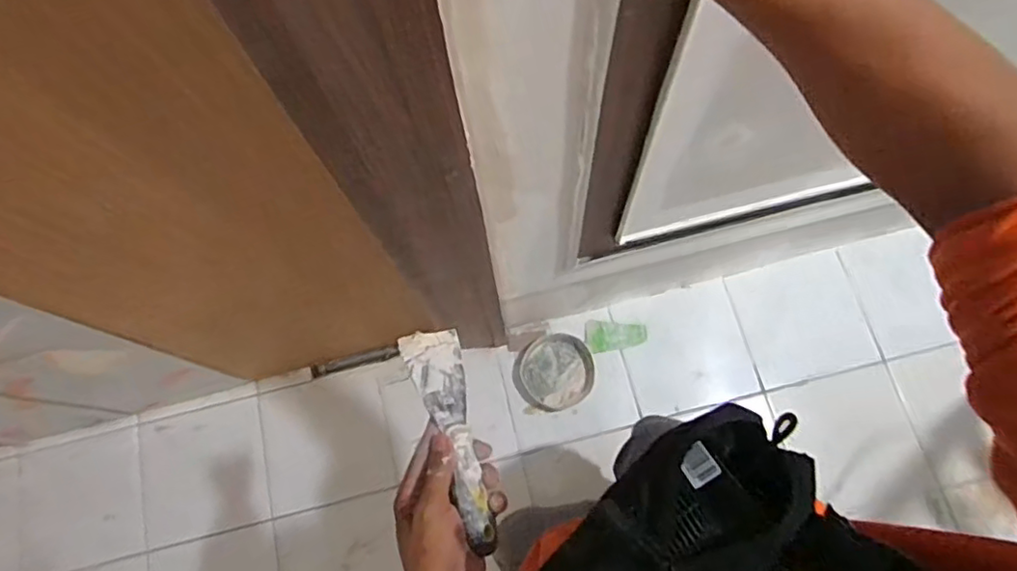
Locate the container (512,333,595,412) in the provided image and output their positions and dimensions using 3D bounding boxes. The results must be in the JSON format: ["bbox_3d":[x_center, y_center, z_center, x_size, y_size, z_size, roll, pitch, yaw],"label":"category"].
[{"bbox_3d":[0.114,0.218,1.564,0.196,0.033,0.178,-21,76,-4],"label":"container"}]

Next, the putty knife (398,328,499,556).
[{"bbox_3d":[-0.049,0.131,0.553,0.057,0.022,0.183,-7,71,-35],"label":"putty knife"}]

